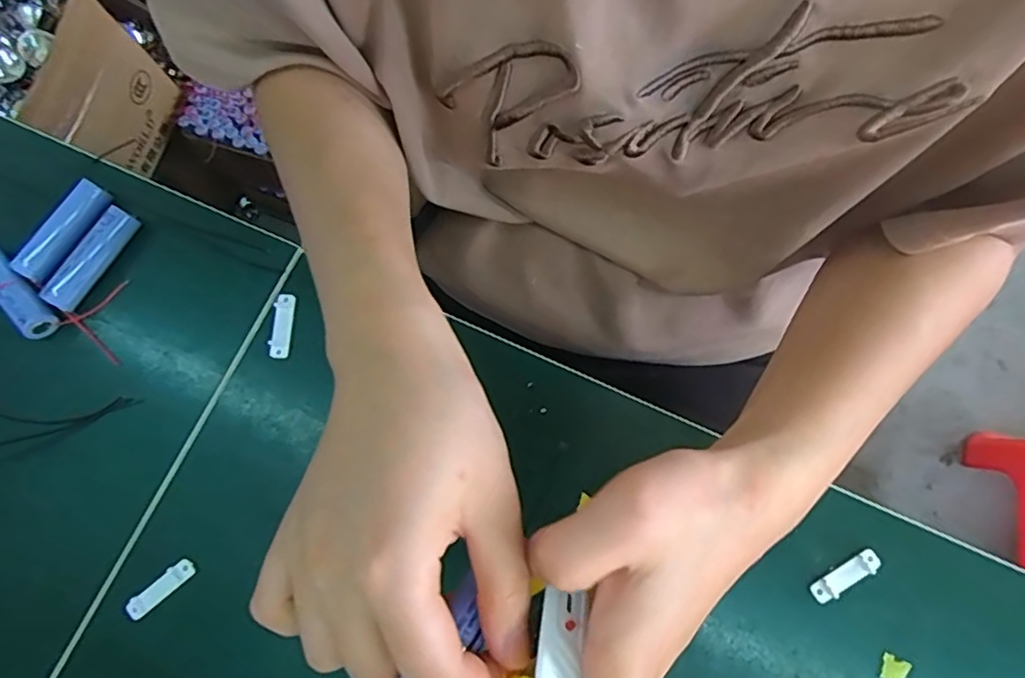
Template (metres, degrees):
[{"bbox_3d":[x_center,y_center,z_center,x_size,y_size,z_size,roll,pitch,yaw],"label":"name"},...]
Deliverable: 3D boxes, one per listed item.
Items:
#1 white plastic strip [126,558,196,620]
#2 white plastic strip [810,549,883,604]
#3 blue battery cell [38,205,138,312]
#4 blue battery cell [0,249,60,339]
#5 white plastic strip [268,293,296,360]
[{"bbox_3d":[-0.182,0.129,0.317,0.038,0.004,0.010,-40,78,-8],"label":"white plastic strip"},{"bbox_3d":[0.167,0.118,0.306,0.037,0.004,0.009,-30,77,-6],"label":"white plastic strip"},{"bbox_3d":[-0.242,-0.046,0.354,0.018,0.020,0.064,29,79,9],"label":"blue battery cell"},{"bbox_3d":[-0.284,-0.028,0.349,0.065,0.019,0.018,43,81,11],"label":"blue battery cell"},{"bbox_3d":[-0.131,-0.008,0.348,0.011,0.005,0.037,6,76,3],"label":"white plastic strip"}]

